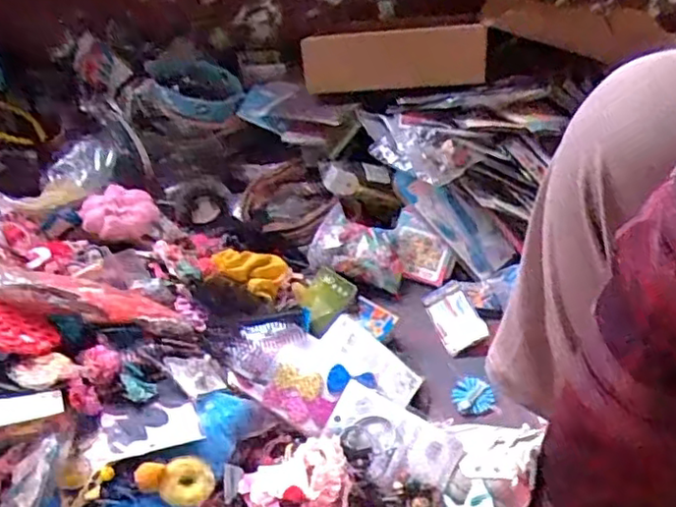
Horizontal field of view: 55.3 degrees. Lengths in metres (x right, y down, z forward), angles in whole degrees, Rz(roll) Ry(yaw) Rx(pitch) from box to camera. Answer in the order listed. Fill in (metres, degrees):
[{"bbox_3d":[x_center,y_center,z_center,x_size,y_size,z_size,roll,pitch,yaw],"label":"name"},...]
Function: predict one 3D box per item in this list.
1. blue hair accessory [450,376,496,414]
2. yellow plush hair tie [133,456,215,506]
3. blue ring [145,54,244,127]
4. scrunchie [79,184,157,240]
[{"bbox_3d":[0.159,0.167,0.768,0.047,0.013,0.044,-1,42,1],"label":"blue hair accessory"},{"bbox_3d":[-0.153,0.215,0.605,0.069,0.015,0.044,-3,72,-22],"label":"yellow plush hair tie"},{"bbox_3d":[-0.228,-0.266,1.029,0.144,0.032,0.144,4,46,-21],"label":"blue ring"},{"bbox_3d":[-0.301,-0.058,0.887,0.096,0.035,0.077,-15,44,-15],"label":"scrunchie"}]

